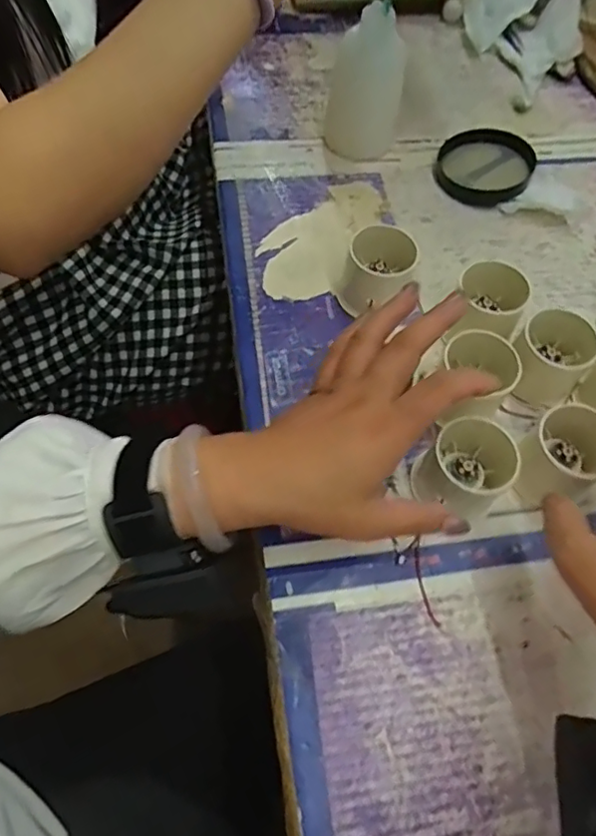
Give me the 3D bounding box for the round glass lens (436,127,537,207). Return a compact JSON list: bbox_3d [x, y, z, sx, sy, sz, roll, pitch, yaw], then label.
[{"bbox_3d":[0.170,-0.231,0.524,0.082,0.022,0.072,25,65,10],"label":"round glass lens"}]

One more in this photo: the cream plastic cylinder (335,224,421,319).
[{"bbox_3d":[0.059,-0.104,0.431,0.049,0.055,0.053,18,64,7],"label":"cream plastic cylinder"}]

